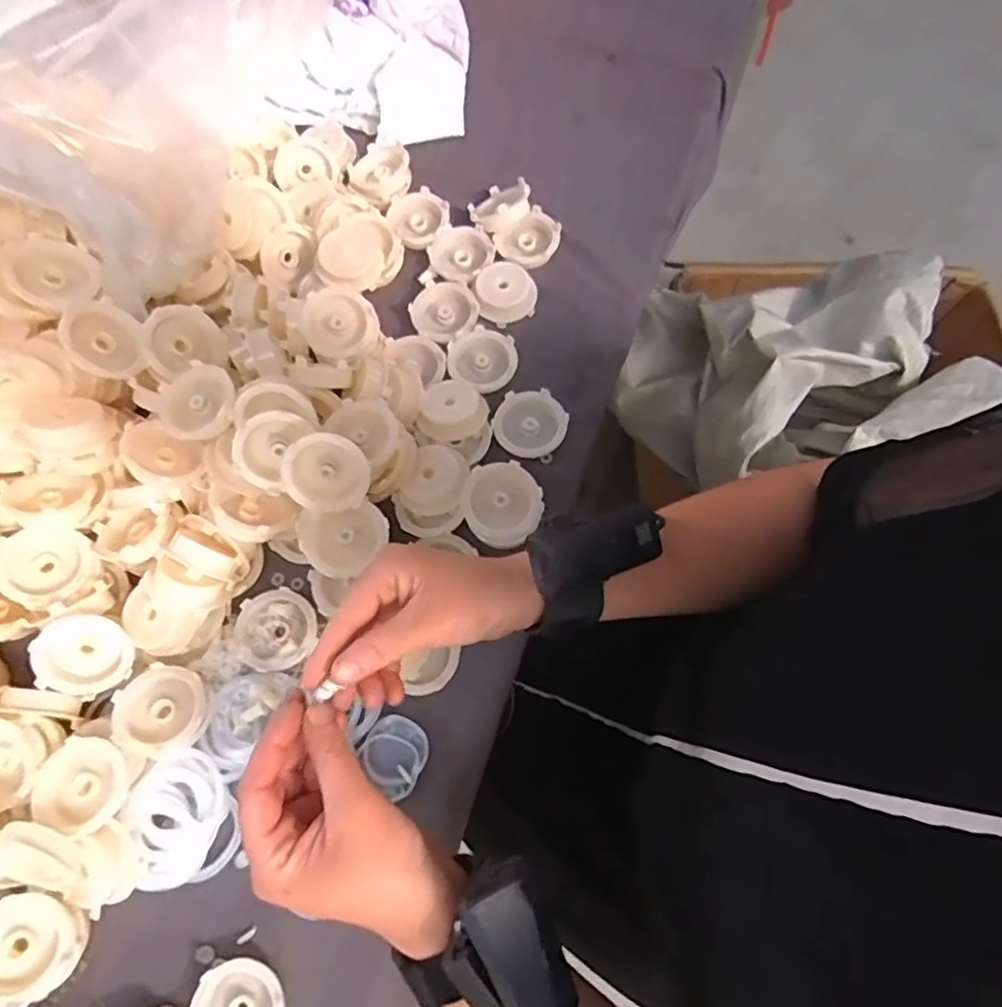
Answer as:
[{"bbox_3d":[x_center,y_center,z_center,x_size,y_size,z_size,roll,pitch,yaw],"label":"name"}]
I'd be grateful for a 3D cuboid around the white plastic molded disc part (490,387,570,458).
[{"bbox_3d":[0.022,-0.062,0.475,0.054,0.008,0.050,0,71,2],"label":"white plastic molded disc part"}]

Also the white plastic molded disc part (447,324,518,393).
[{"bbox_3d":[-0.015,-0.112,0.497,0.054,0.019,0.052,5,71,4],"label":"white plastic molded disc part"}]

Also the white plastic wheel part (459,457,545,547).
[{"bbox_3d":[0.000,0.000,0.443,0.055,0.019,0.054,38,77,13],"label":"white plastic wheel part"}]

